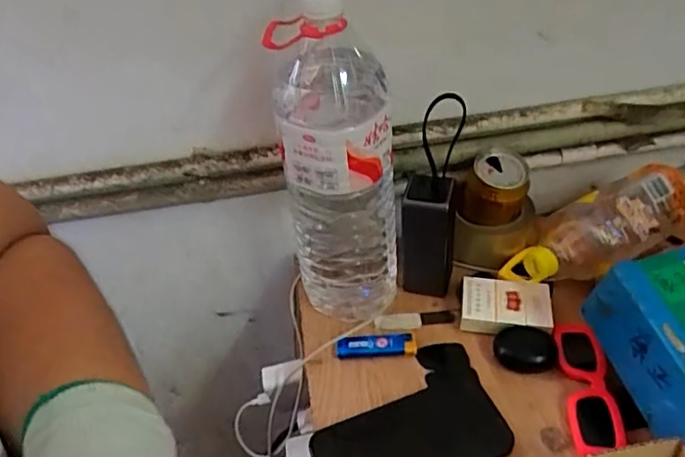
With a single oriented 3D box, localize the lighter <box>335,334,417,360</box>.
[{"bbox_3d":[0.034,0.119,0.585,0.080,0.015,0.022,-2,38,4],"label":"lighter"}]

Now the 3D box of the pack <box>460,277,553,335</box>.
[{"bbox_3d":[0.169,0.080,0.596,0.088,0.022,0.061,4,39,12],"label":"pack"}]

